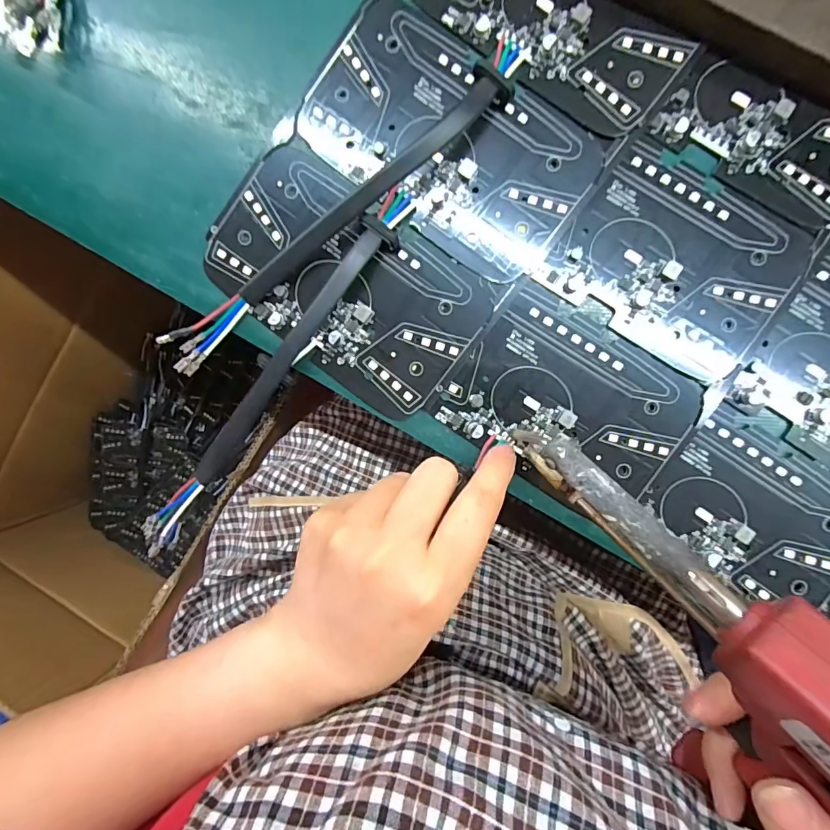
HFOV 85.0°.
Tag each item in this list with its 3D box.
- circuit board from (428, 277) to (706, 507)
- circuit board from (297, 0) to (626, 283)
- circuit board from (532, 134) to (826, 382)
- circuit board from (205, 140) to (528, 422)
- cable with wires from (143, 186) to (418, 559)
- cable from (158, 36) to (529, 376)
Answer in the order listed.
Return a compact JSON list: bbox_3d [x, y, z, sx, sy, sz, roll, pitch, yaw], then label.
[{"bbox_3d":[0.071,-0.004,0.211,0.101,0.004,0.080,36,96,1],"label":"circuit board"},{"bbox_3d":[0.015,-0.124,0.207,0.130,0.004,0.078,34,96,1],"label":"circuit board"},{"bbox_3d":[0.117,-0.068,0.204,0.096,0.004,0.074,33,96,1],"label":"circuit board"},{"bbox_3d":[-0.034,-0.062,0.212,0.135,0.011,0.083,32,96,2],"label":"circuit board"},{"bbox_3d":[-0.064,-0.022,0.216,0.015,0.014,0.198,38,96,1],"label":"cable with wires"},{"bbox_3d":[-0.035,-0.092,0.206,0.214,0.019,0.024,-39,91,6],"label":"cable"}]

